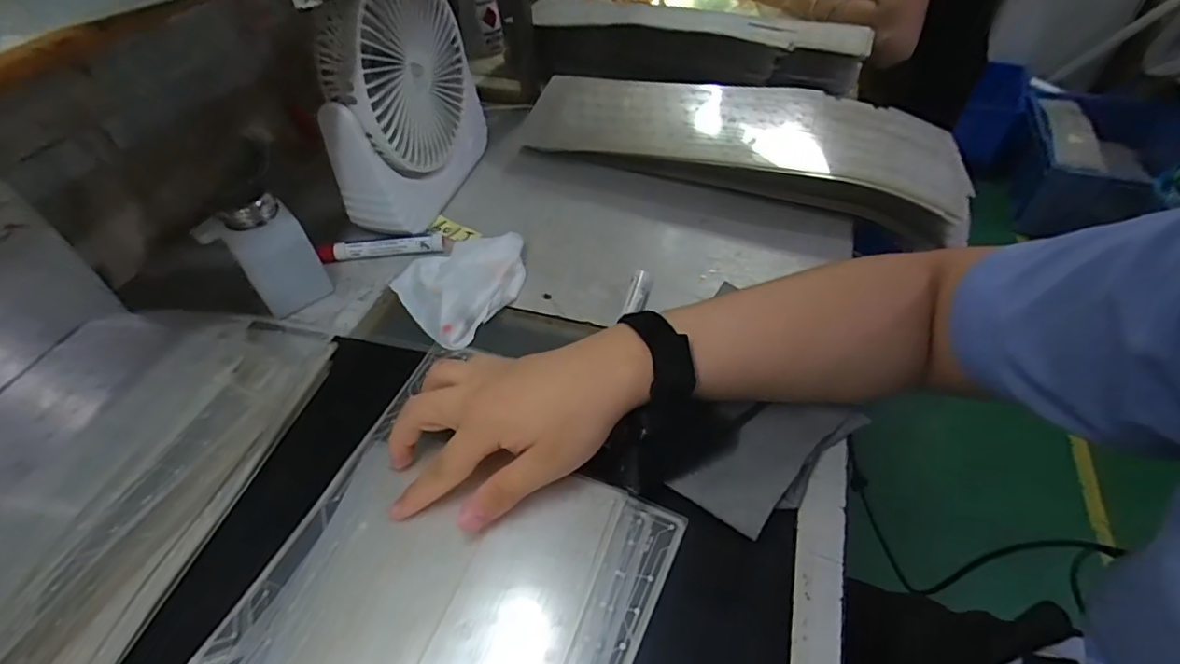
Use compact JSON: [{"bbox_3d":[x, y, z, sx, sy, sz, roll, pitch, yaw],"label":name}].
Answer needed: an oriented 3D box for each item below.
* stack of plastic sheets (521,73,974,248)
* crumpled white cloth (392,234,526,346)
[{"bbox_3d":[0.149,-0.198,0.570,0.437,0.064,0.154,16,50,17],"label":"stack of plastic sheets"},{"bbox_3d":[-0.112,-0.048,0.469,0.098,0.024,0.115,23,52,21],"label":"crumpled white cloth"}]

